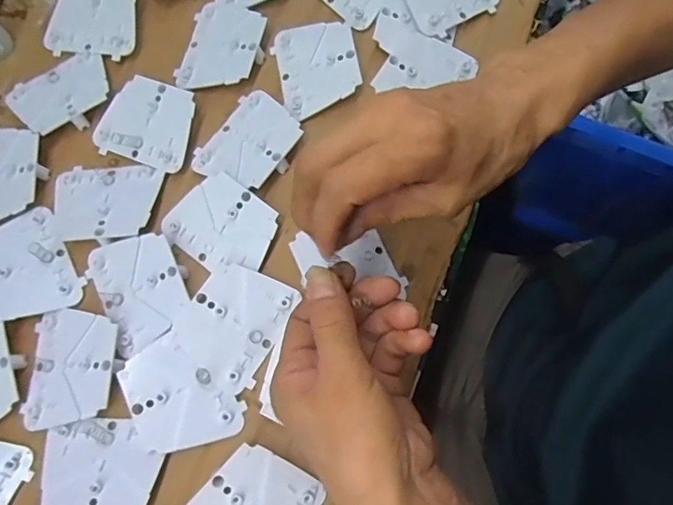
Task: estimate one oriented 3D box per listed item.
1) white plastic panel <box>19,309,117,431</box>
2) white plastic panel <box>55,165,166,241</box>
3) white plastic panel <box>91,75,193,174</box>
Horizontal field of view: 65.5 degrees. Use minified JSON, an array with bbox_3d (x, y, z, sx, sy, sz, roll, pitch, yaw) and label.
[{"bbox_3d":[-0.185,0.080,0.365,0.062,0.013,0.078,1,74,2],"label":"white plastic panel"},{"bbox_3d":[-0.176,-0.039,0.395,0.080,0.006,0.061,0,74,1],"label":"white plastic panel"},{"bbox_3d":[-0.149,-0.104,0.411,0.076,0.009,0.065,19,76,6],"label":"white plastic panel"}]

